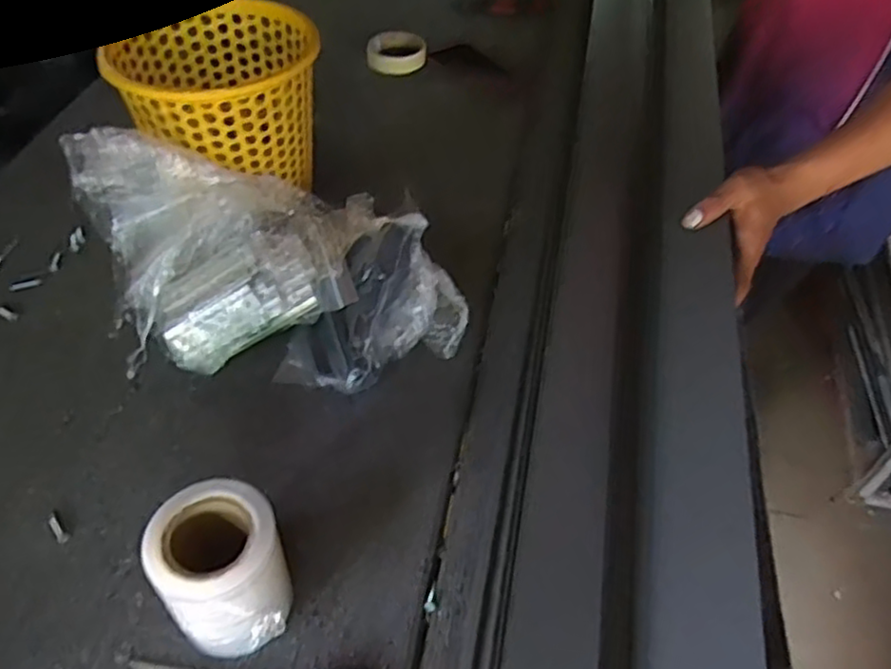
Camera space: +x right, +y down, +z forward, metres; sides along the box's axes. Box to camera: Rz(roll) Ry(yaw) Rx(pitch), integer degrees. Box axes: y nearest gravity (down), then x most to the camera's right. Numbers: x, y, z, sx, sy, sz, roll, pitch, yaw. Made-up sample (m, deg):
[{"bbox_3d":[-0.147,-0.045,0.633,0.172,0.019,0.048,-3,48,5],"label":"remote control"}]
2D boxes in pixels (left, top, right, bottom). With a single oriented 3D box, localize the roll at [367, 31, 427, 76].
[{"bbox_3d":[-0.070,-0.408,1.013,0.084,0.030,0.082,0,48,0],"label":"roll"}]

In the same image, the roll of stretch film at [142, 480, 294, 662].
[{"bbox_3d":[-0.143,0.163,0.464,0.077,0.100,0.089,-16,50,-14],"label":"roll of stretch film"}]

